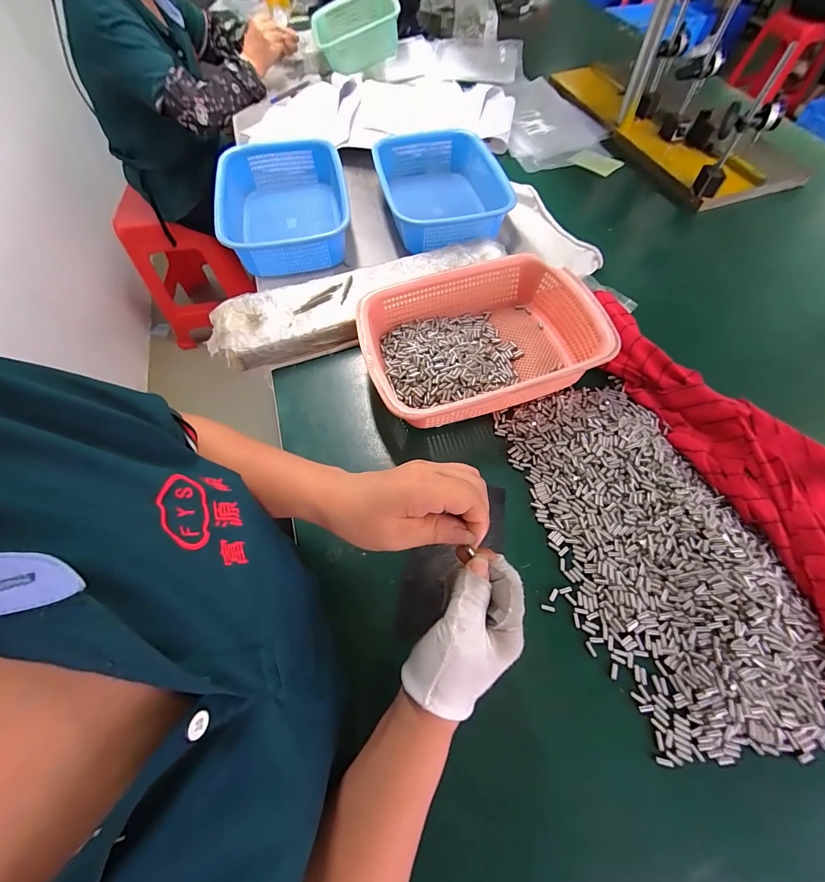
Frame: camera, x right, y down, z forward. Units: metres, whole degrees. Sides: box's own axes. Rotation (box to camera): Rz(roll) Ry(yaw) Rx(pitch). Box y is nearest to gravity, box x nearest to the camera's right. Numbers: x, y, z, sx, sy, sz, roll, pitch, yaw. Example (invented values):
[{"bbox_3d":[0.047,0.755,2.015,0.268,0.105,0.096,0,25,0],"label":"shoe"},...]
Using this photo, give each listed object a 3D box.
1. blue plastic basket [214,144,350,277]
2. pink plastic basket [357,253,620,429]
[{"bbox_3d":[-0.214,-0.397,0.632,0.201,0.088,0.266,-11,63,-4],"label":"blue plastic basket"},{"bbox_3d":[0.085,-0.130,0.482,0.290,0.076,0.212,-16,63,-6],"label":"pink plastic basket"}]

